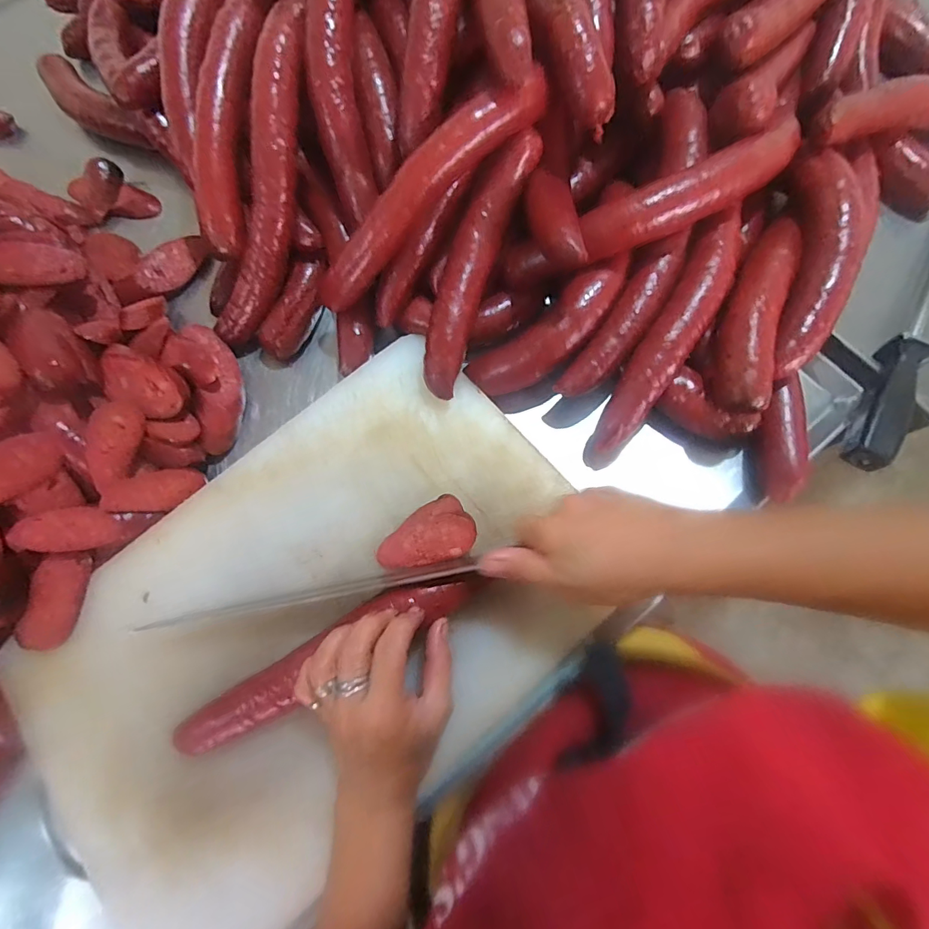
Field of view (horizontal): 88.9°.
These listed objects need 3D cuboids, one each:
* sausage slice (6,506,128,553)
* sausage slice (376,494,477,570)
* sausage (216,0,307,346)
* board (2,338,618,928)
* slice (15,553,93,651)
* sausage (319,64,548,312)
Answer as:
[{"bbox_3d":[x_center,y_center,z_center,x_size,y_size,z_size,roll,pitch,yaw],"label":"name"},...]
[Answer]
[{"bbox_3d":[-0.314,0.052,0.375,0.075,0.012,0.032,-2,73,-23],"label":"sausage slice"},{"bbox_3d":[-0.030,0.059,0.367,0.075,0.030,0.045,-29,75,-6],"label":"sausage slice"},{"bbox_3d":[-0.168,-0.243,0.406,0.053,0.036,0.277,16,105,7],"label":"sausage"},{"bbox_3d":[-0.113,0.113,0.363,0.430,0.030,0.291,-40,77,-9],"label":"board"},{"bbox_3d":[-0.323,0.107,0.373,0.040,0.012,0.072,3,74,3],"label":"slice"},{"bbox_3d":[-0.033,-0.212,0.376,0.231,0.048,0.028,-39,75,18],"label":"sausage"}]

